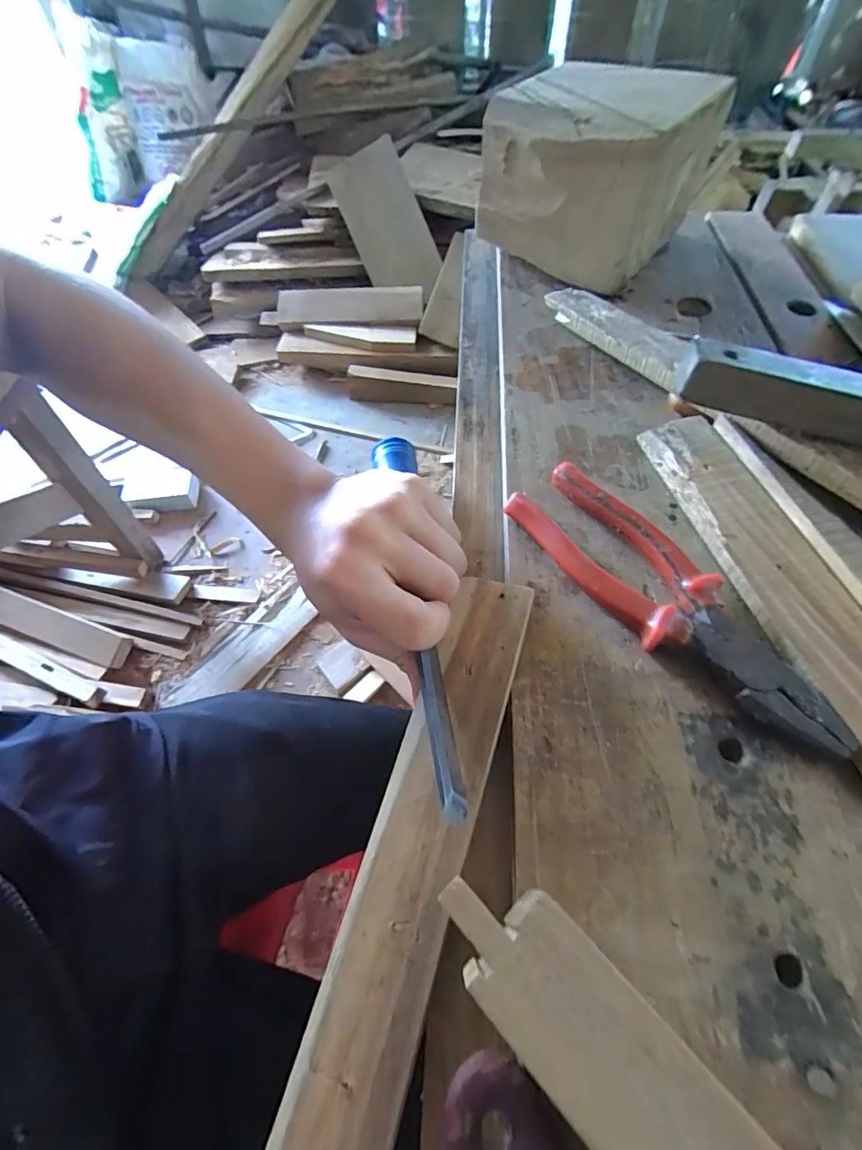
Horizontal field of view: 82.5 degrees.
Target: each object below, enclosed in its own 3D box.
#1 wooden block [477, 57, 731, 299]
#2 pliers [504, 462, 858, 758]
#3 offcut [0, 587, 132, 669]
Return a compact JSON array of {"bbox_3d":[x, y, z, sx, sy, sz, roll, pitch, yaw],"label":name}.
[{"bbox_3d":[0.133,-0.330,0.409,0.141,0.110,0.142,32,64,21],"label":"wooden block"},{"bbox_3d":[0.108,0.012,0.237,0.048,0.019,0.174,-30,61,-16],"label":"pliers"},{"bbox_3d":[-0.945,0.104,1.173,0.487,0.025,0.078,20,59,5],"label":"offcut"}]

